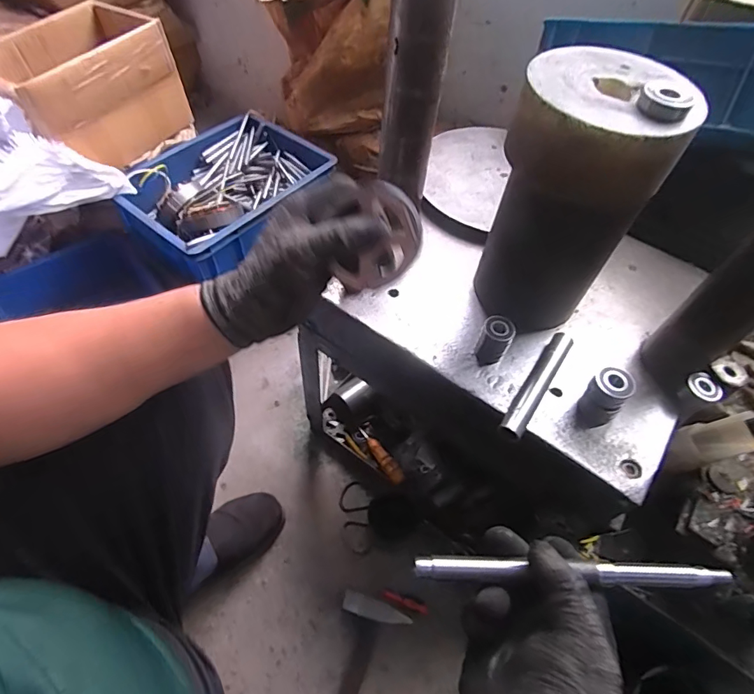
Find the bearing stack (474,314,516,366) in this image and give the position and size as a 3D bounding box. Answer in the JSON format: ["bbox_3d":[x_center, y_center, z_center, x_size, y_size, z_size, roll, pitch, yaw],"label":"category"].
[{"bbox_3d":[0.132,-0.007,0.508,0.034,0.045,0.033,-10,56,-12],"label":"bearing stack"}]

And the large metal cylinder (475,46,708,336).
[{"bbox_3d":[0.190,-0.141,0.473,0.138,0.257,0.137,28,57,14],"label":"large metal cylinder"}]

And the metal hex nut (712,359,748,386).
[{"bbox_3d":[0.389,0.027,0.495,0.034,0.009,0.033,-23,60,-20],"label":"metal hex nut"}]

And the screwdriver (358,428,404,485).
[{"bbox_3d":[0.003,0.208,0.887,0.027,0.025,0.149,-25,44,-21],"label":"screwdriver"}]

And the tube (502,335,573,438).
[{"bbox_3d":[0.175,0.041,0.490,0.022,0.027,0.150,32,58,17],"label":"tube"}]

